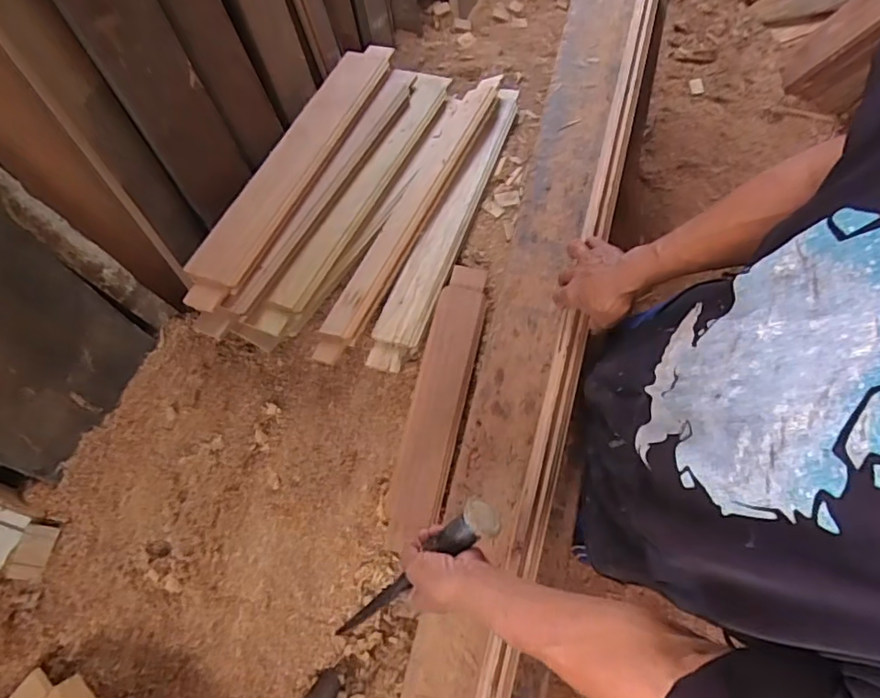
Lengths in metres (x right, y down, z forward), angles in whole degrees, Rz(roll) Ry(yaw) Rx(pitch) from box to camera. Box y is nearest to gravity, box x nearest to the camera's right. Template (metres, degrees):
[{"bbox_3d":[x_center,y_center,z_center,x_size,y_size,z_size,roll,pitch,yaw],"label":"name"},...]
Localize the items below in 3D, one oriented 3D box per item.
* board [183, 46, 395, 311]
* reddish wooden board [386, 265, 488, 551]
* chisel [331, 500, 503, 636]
[{"bbox_3d":[-0.274,-0.371,1.050,0.104,0.045,0.715,30,64,-14],"label":"board"},{"bbox_3d":[-0.001,0.082,0.929,0.087,0.026,0.486,15,76,-7],"label":"reddish wooden board"},{"bbox_3d":[-0.033,0.268,0.645,0.279,0.036,0.040,-47,70,27],"label":"chisel"}]

